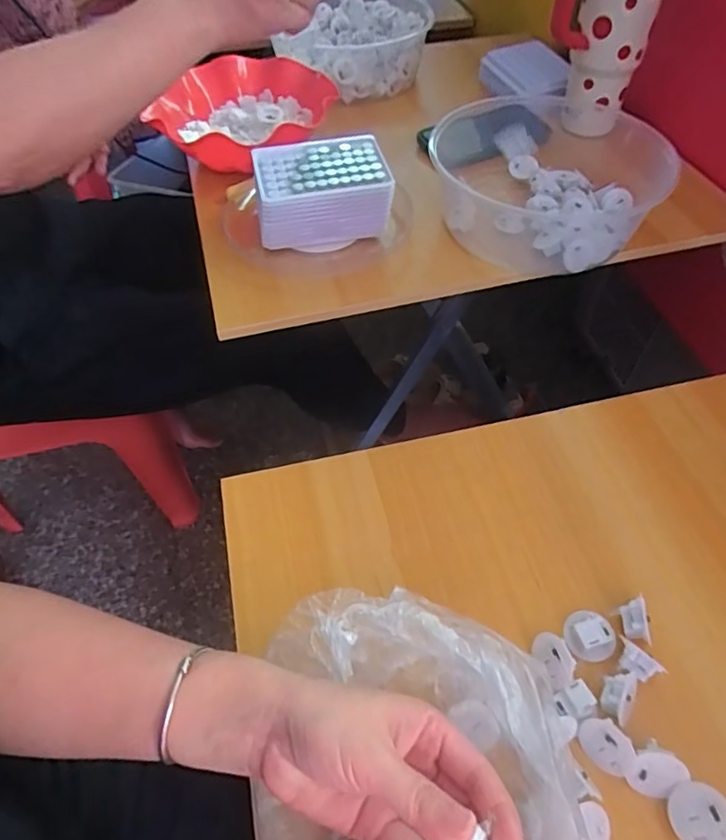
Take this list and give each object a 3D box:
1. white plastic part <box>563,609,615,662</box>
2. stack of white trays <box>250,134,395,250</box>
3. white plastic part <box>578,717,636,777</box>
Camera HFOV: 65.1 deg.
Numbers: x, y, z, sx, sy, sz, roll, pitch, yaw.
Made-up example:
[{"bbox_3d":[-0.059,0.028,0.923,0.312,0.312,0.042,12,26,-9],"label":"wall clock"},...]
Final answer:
[{"bbox_3d":[0.149,0.140,0.372,0.030,0.012,0.030,-5,51,-2],"label":"white plastic part"},{"bbox_3d":[-0.042,-0.232,0.584,0.135,0.062,0.105,-8,52,-4],"label":"stack of white trays"},{"bbox_3d":[0.142,0.188,0.331,0.032,0.026,0.013,43,19,25],"label":"white plastic part"}]

